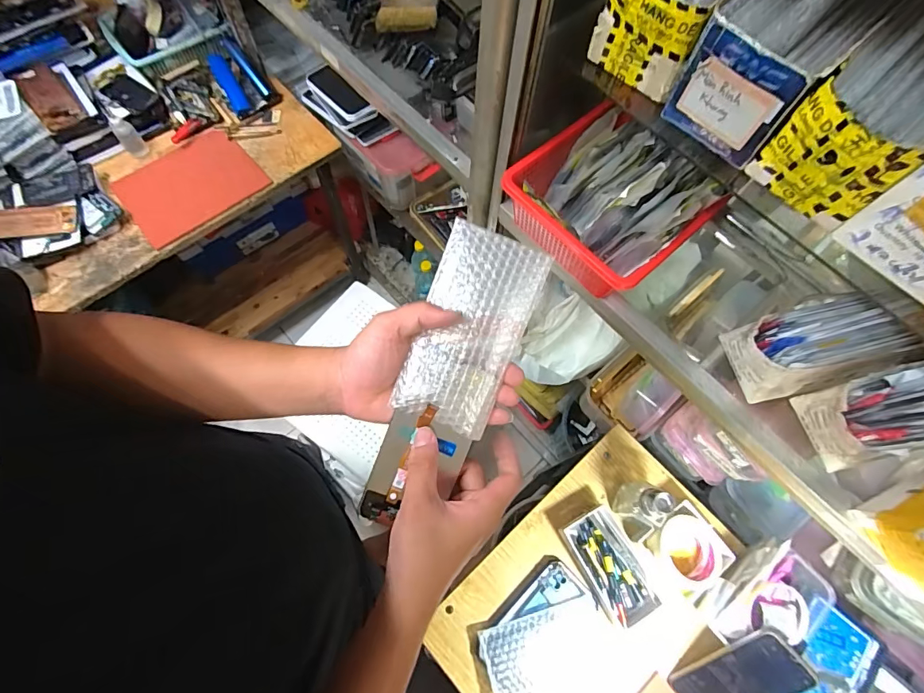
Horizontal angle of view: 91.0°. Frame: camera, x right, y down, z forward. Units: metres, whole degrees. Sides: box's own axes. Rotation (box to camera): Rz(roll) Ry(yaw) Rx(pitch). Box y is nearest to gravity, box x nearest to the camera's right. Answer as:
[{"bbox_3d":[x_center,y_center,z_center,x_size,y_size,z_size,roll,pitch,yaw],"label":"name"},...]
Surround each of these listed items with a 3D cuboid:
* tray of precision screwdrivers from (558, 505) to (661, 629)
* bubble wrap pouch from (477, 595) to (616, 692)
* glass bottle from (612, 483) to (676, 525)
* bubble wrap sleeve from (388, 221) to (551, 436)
[{"bbox_3d":[0.220,0.326,0.675,0.079,0.033,0.153,-25,71,-12],"label":"tray of precision screwdrivers"},{"bbox_3d":[0.120,0.430,0.643,0.176,0.021,0.095,-14,69,-8],"label":"bubble wrap pouch"},{"bbox_3d":[0.271,0.230,0.674,0.049,0.111,0.058,26,70,8],"label":"glass bottle"},{"bbox_3d":[0.008,-0.013,0.382,0.085,0.009,0.166,20,87,-4],"label":"bubble wrap sleeve"}]

